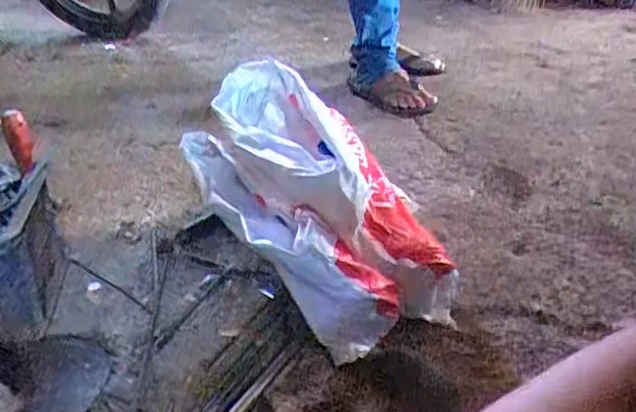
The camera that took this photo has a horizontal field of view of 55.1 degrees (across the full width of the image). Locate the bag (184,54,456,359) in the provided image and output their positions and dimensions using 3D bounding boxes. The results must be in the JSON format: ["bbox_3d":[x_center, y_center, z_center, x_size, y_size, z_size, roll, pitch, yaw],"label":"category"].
[{"bbox_3d":[-0.021,-0.053,0.847,0.249,0.189,0.477,-12,46,-23],"label":"bag"}]

